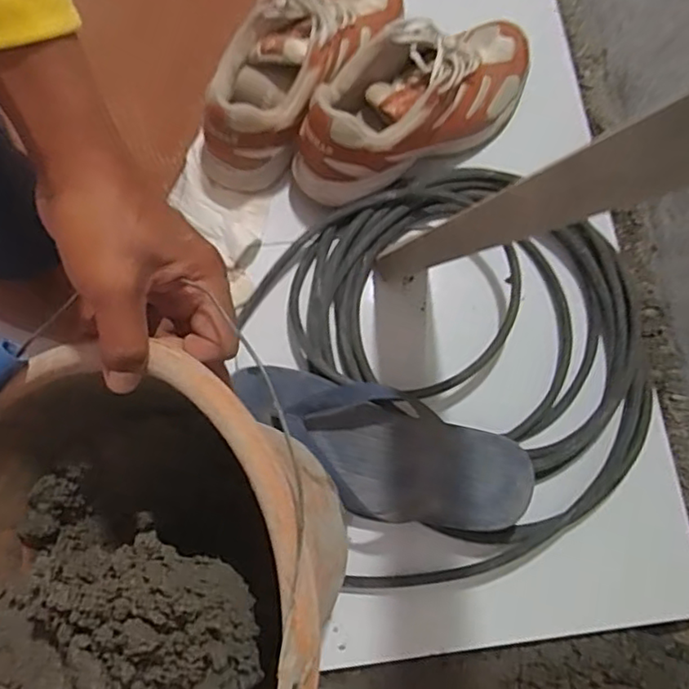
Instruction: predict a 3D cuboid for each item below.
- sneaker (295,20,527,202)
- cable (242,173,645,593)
[{"bbox_3d":[0.071,-0.236,0.624,0.274,0.127,0.106,-31,79,-10],"label":"sneaker"},{"bbox_3d":[0.111,0.010,0.590,0.350,0.061,0.362,0,75,-2],"label":"cable"}]

